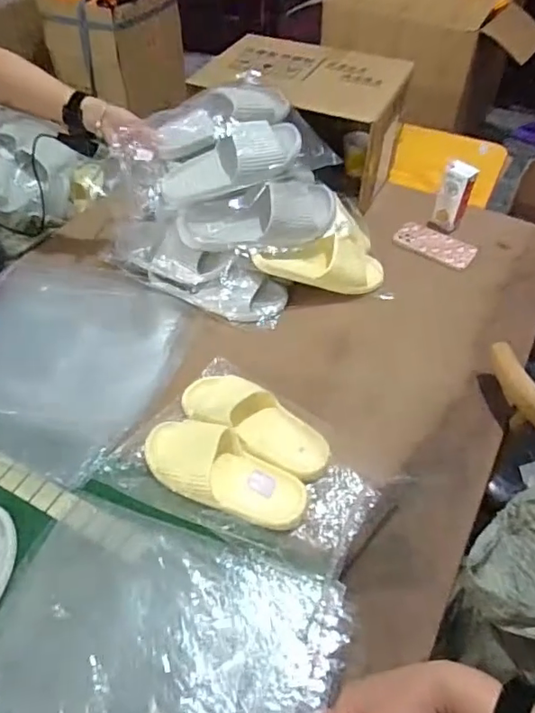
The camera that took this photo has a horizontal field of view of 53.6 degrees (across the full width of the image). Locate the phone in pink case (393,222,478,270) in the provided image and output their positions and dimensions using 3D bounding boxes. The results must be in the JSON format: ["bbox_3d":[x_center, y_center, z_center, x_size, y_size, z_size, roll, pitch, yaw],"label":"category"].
[{"bbox_3d":[0.339,-0.229,1.076,0.159,0.013,0.088,27,55,22],"label":"phone in pink case"}]

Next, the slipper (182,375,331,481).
[{"bbox_3d":[-0.020,0.098,0.813,0.253,0.049,0.099,29,55,21],"label":"slipper"}]

